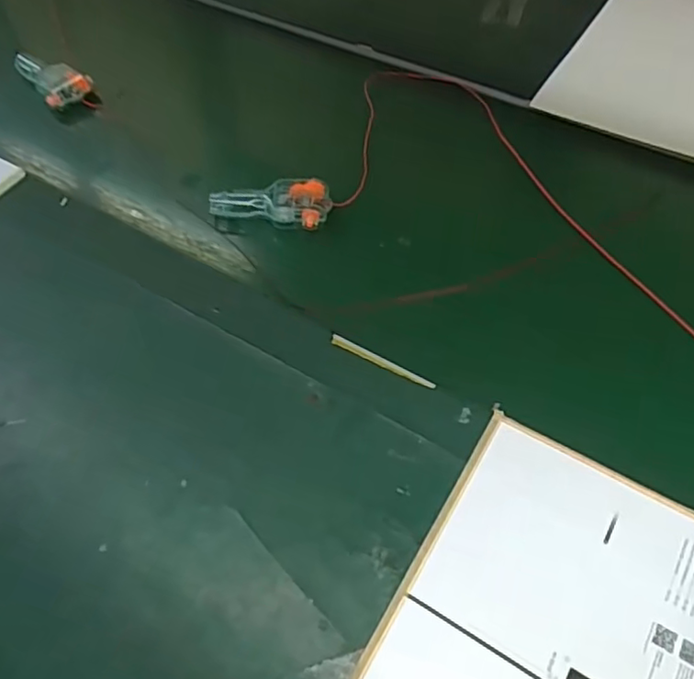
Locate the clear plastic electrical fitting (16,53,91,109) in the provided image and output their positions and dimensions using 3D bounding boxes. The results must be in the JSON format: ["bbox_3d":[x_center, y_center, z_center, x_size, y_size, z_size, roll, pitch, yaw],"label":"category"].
[{"bbox_3d":[-0.384,-0.348,0.793,0.062,0.023,0.128,-36,62,-19],"label":"clear plastic electrical fitting"}]

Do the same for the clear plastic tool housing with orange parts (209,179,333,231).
[{"bbox_3d":[-0.079,-0.148,0.650,0.123,0.021,0.061,7,57,7],"label":"clear plastic tool housing with orange parts"}]

